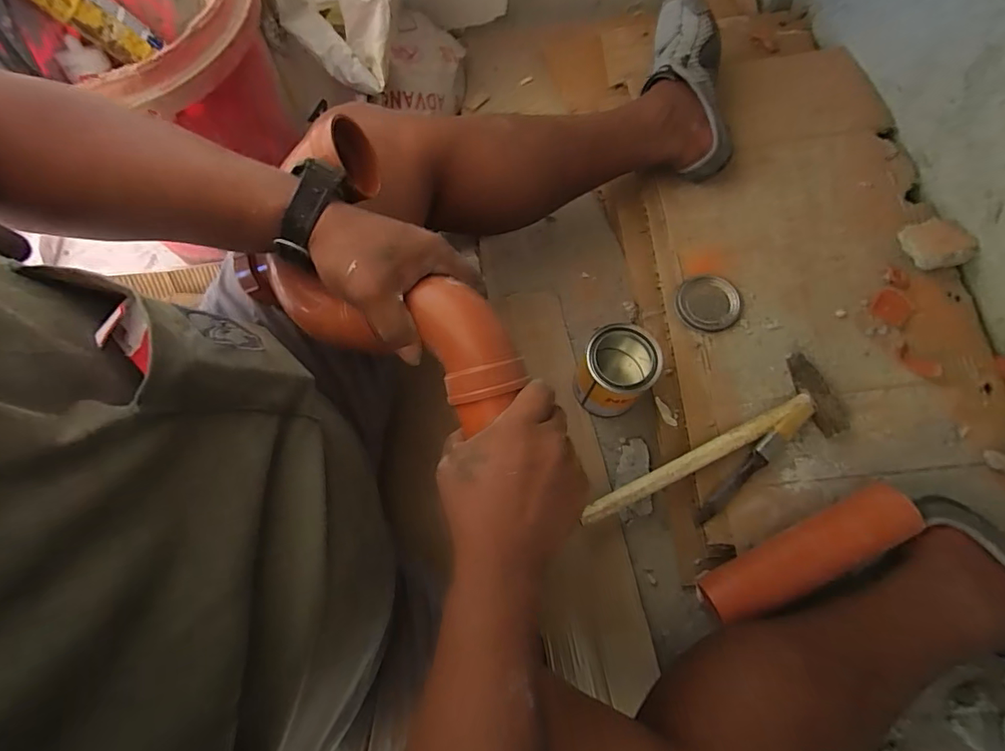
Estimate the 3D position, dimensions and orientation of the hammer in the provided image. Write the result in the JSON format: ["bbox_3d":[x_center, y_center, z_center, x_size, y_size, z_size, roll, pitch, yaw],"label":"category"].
[{"bbox_3d":[0.229,0.084,0.508,0.306,0.030,0.089,-26,72,-9],"label":"hammer"}]

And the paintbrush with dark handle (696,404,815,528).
[{"bbox_3d":[0.278,0.099,0.521,0.025,0.023,0.176,43,92,14],"label":"paintbrush with dark handle"}]

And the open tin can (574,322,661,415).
[{"bbox_3d":[0.135,-0.008,0.560,0.081,0.094,0.096,17,71,7],"label":"open tin can"}]

